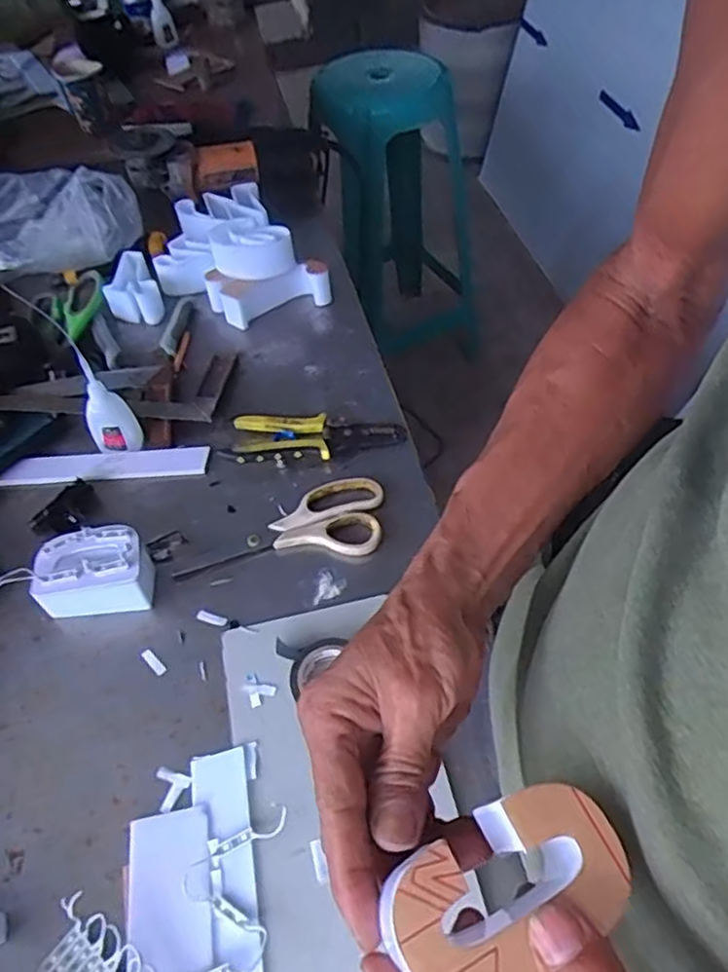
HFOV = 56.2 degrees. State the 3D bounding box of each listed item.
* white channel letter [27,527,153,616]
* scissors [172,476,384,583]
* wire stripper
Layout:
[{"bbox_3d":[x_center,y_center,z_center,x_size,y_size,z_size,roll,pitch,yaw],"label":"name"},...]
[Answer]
[{"bbox_3d":[-0.218,0.071,0.550,0.084,0.051,0.052,-12,51,-5],"label":"white channel letter"},{"bbox_3d":[-0.072,0.035,0.594,0.181,0.013,0.078,-10,51,-3],"label":"scissors"},{"bbox_3d":[-0.043,-0.049,0.653,0.159,0.017,0.054,-4,51,2],"label":"wire stripper"}]

